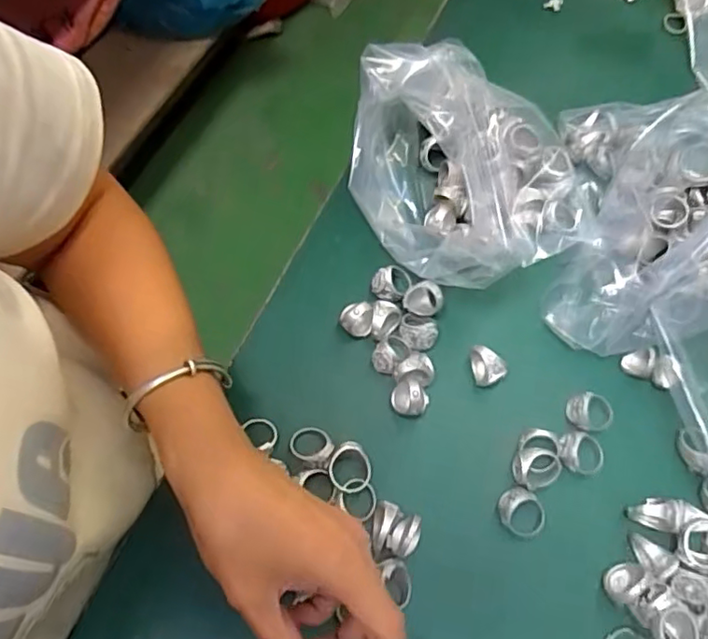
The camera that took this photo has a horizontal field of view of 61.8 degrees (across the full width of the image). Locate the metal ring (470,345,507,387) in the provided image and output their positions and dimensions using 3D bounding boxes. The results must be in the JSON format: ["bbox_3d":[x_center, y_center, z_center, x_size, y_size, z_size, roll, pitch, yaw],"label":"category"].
[{"bbox_3d":[0.089,0.030,0.391,0.019,0.021,0.024,-5,68,-1],"label":"metal ring"}]

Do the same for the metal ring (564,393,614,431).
[{"bbox_3d":[0.155,0.060,0.386,0.030,0.011,0.024,3,68,2],"label":"metal ring"}]

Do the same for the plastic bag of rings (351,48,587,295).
[{"bbox_3d":[0.085,-0.108,0.405,0.162,0.094,0.161,-17,69,-6],"label":"plastic bag of rings"}]

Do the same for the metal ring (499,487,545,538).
[{"bbox_3d":[0.102,0.118,0.358,0.024,0.012,0.029,-42,74,-14],"label":"metal ring"}]

